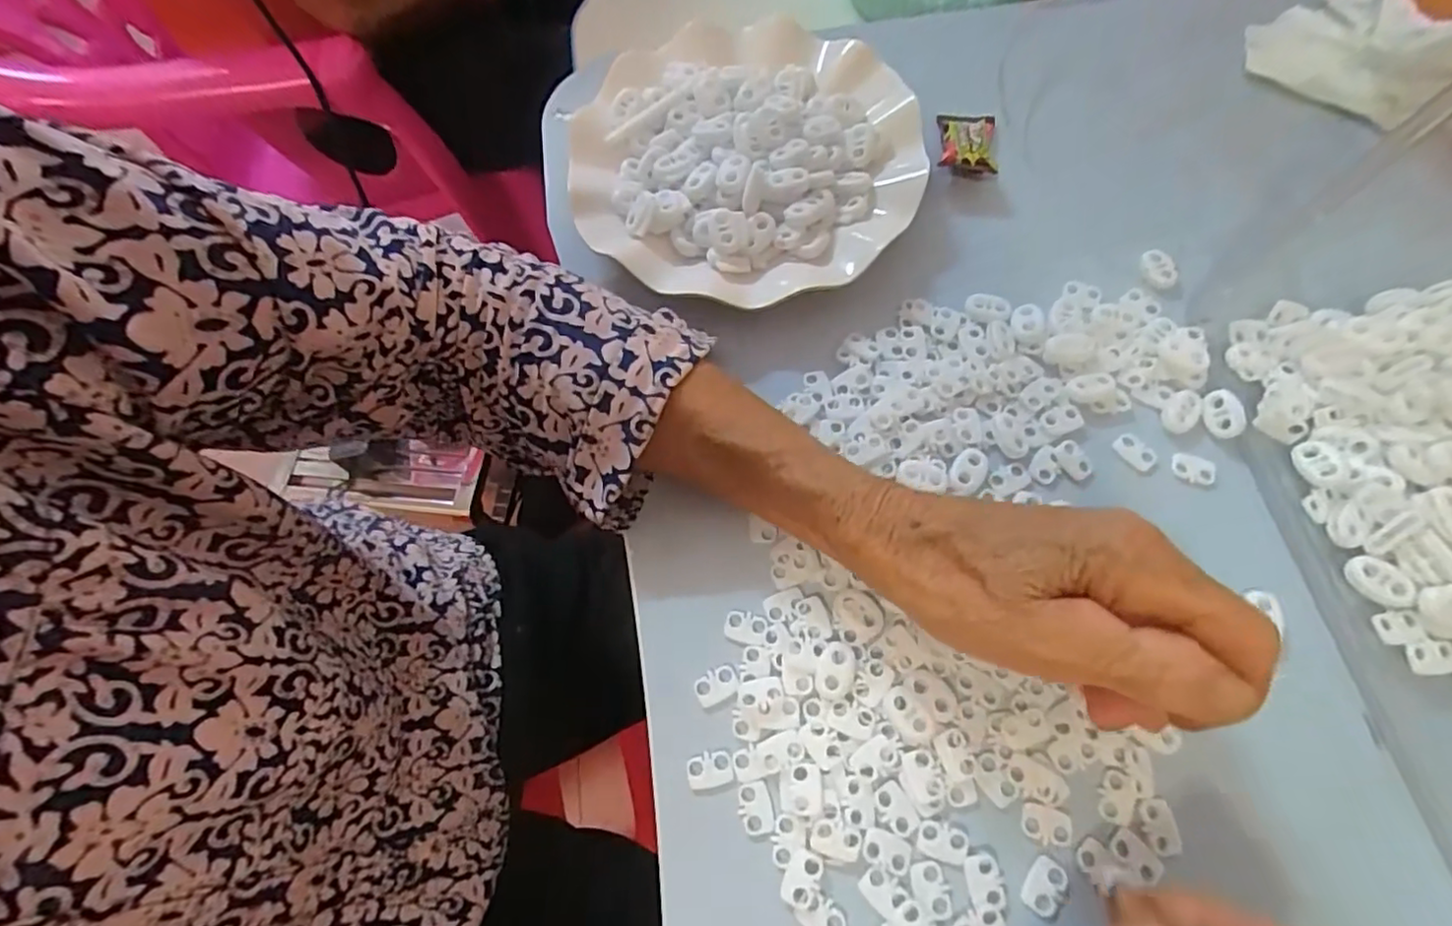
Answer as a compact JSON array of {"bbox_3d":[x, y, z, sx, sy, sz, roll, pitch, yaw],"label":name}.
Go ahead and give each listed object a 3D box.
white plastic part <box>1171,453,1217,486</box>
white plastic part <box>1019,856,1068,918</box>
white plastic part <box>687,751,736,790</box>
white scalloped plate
[{"bbox_3d":[0.211,0.003,0.287,0.018,0.004,0.012,19,72,11],"label":"white plastic part"},{"bbox_3d":[0.115,0.153,0.229,0.013,0.004,0.018,32,75,15],"label":"white plastic part"},{"bbox_3d":[-0.006,0.120,0.249,0.018,0.004,0.013,-11,69,0],"label":"white plastic part"},{"bbox_3d":[0.010,-0.162,0.345,0.177,0.030,0.185,-2,69,4],"label":"white scalloped plate"}]

